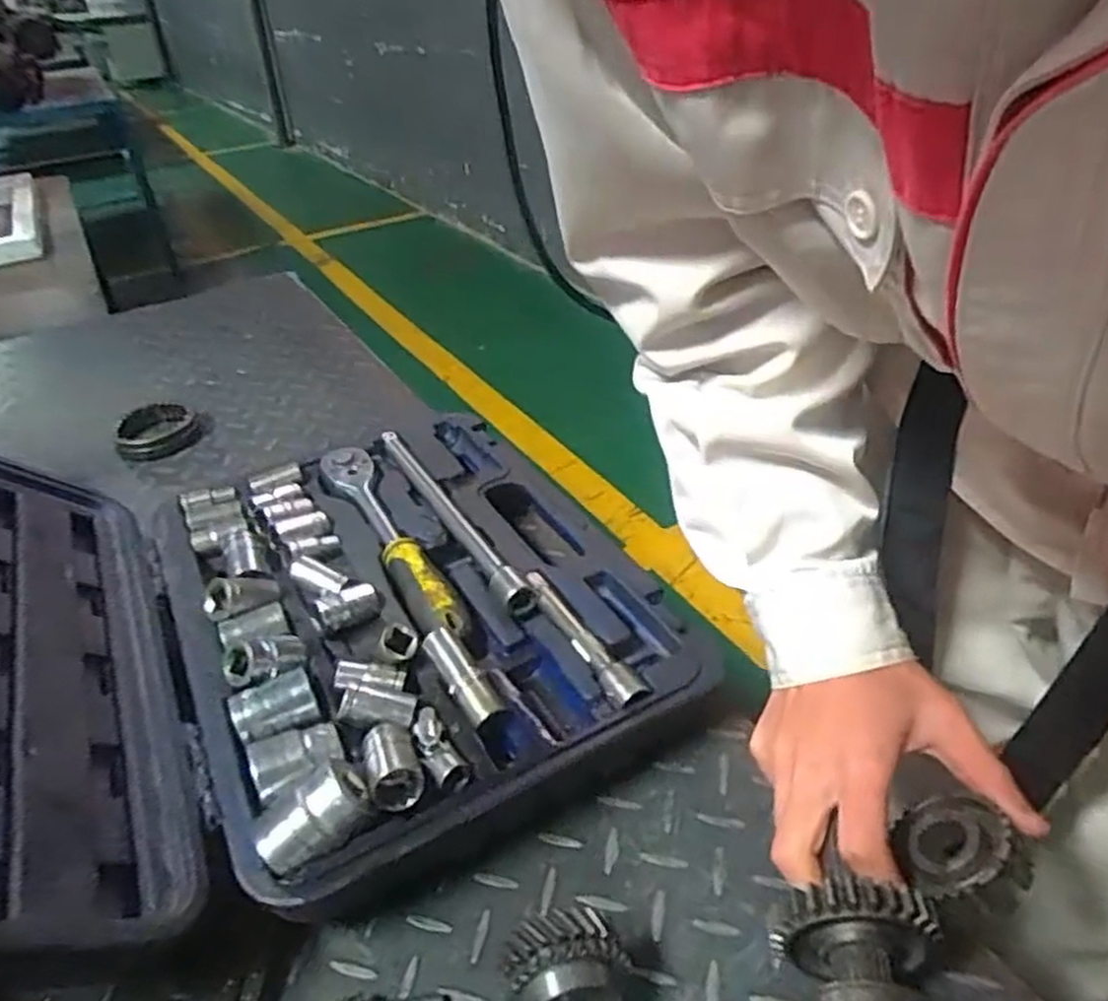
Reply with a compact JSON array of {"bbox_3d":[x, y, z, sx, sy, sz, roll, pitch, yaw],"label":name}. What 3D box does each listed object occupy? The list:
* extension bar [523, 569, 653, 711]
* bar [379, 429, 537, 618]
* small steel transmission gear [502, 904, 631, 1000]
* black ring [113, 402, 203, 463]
[{"bbox_3d":[0.015,0.082,0.457,0.016,0.018,0.119,-20,38,-22],"label":"extension bar"},{"bbox_3d":[-0.080,0.006,0.560,0.021,0.018,0.235,-21,38,-23],"label":"bar"},{"bbox_3d":[0.006,0.204,0.329,0.048,0.051,0.032,-8,35,-7],"label":"small steel transmission gear"},{"bbox_3d":[-0.373,-0.067,0.727,0.074,0.028,0.084,-20,38,-22],"label":"black ring"}]

